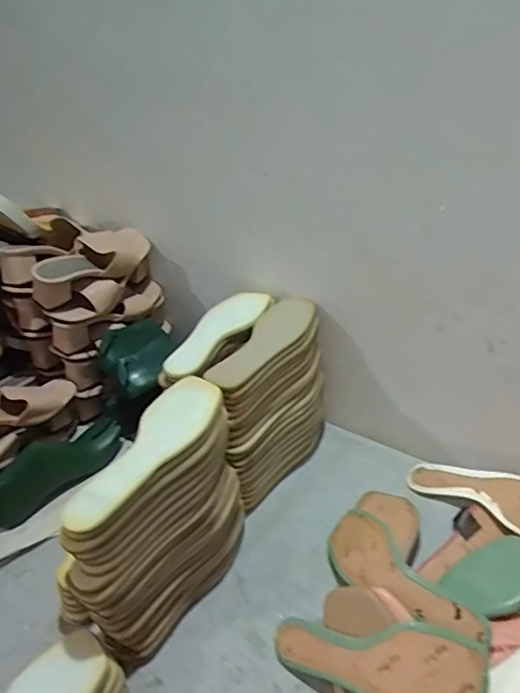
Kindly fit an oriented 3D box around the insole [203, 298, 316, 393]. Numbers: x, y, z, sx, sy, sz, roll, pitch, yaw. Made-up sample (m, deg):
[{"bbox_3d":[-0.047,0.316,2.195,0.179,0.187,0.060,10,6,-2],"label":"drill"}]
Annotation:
[{"bbox_3d":[0.002,-0.006,0.798,0.078,0.021,0.229,16,44,29],"label":"insole"}]

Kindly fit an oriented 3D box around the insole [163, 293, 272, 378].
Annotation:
[{"bbox_3d":[-0.066,-0.025,0.842,0.082,0.015,0.225,12,37,26],"label":"insole"}]

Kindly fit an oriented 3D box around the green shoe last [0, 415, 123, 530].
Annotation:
[{"bbox_3d":[-0.316,0.188,0.878,0.095,0.088,0.236,19,40,34],"label":"green shoe last"}]

